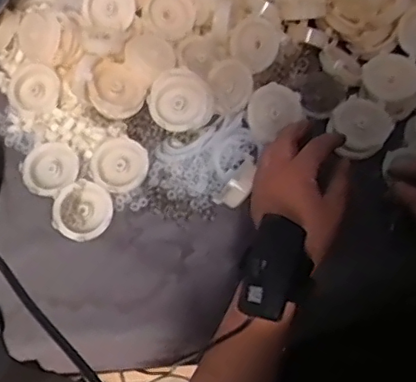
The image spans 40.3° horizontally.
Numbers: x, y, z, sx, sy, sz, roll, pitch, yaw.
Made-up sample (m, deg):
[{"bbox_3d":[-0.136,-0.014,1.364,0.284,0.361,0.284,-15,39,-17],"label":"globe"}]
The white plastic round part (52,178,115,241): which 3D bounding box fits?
[{"bbox_3d":[-0.113,0.018,0.520,0.053,0.018,0.052,0,65,1],"label":"white plastic round part"}]

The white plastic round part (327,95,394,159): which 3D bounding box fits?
[{"bbox_3d":[0.145,-0.062,0.539,0.053,0.018,0.054,0,65,1],"label":"white plastic round part"}]

